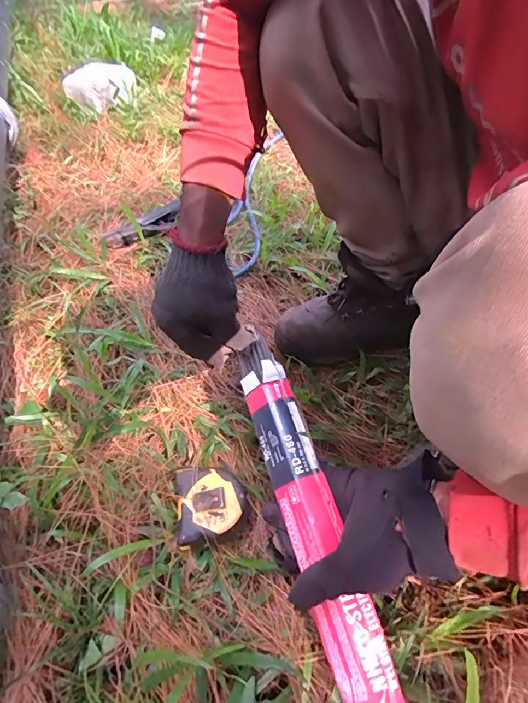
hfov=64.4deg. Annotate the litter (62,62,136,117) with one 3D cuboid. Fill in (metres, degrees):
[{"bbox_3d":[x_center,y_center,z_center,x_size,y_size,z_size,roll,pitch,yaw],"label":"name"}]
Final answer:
[{"bbox_3d":[-0.502,-0.828,1.290,0.215,0.050,0.323,-15,53,-13],"label":"litter"}]

